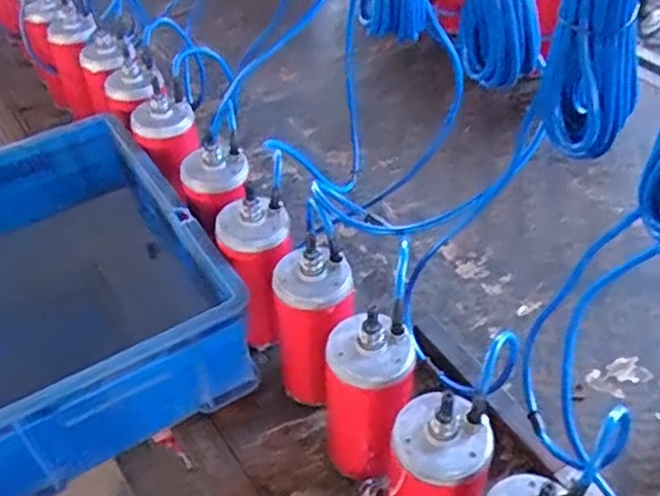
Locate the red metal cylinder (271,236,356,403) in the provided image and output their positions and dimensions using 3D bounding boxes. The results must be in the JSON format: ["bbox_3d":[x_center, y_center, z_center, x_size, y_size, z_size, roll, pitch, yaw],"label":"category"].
[{"bbox_3d":[-0.015,0.080,0.690,0.079,0.190,0.072,-1,44,1],"label":"red metal cylinder"}]

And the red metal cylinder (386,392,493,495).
[{"bbox_3d":[0.085,0.200,0.564,0.073,0.194,0.072,-1,44,1],"label":"red metal cylinder"}]

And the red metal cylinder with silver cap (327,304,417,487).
[{"bbox_3d":[0.036,0.143,0.624,0.076,0.194,0.071,-1,44,1],"label":"red metal cylinder with silver cap"}]

